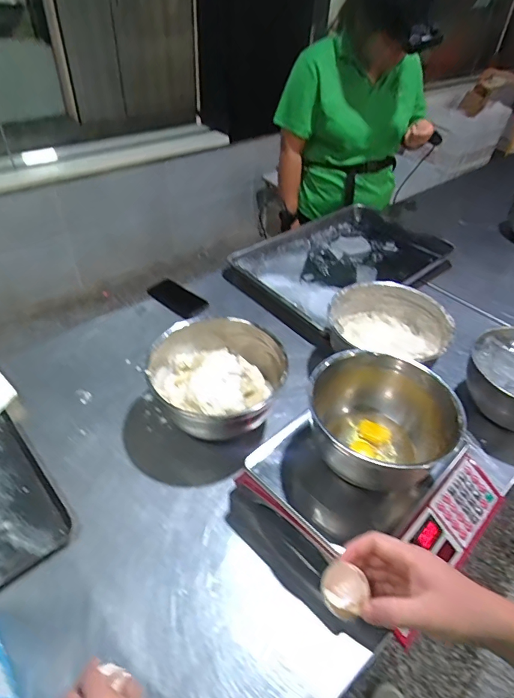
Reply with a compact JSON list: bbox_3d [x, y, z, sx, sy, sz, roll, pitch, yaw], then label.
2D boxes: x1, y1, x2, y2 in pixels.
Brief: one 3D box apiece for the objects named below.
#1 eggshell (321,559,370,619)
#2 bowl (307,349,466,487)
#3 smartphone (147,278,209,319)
[{"bbox_3d":[0.082,0.231,0.419,0.041,0.029,0.042,2,42,-2],"label":"eggshell"},{"bbox_3d":[0.176,0.107,0.654,0.209,0.128,0.175,-23,48,-26],"label":"bowl"},{"bbox_3d":[-0.198,-0.130,1.108,0.152,0.013,0.084,36,55,23],"label":"smartphone"}]

